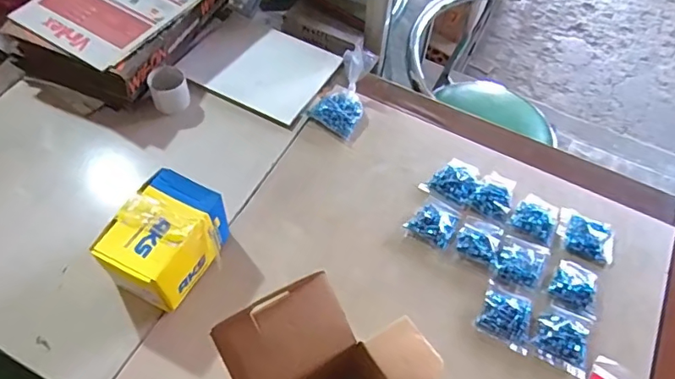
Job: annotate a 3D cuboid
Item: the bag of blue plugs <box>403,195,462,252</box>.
[{"bbox_3d":[0.145,0.048,0.768,0.064,0.014,0.076,26,60,13],"label":"bag of blue plugs"}]

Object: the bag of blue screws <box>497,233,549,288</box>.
[{"bbox_3d":[0.266,0.101,0.739,0.067,0.012,0.075,24,59,12],"label":"bag of blue screws"}]

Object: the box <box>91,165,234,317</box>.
[{"bbox_3d":[-0.227,0.067,0.678,0.107,0.091,0.149,24,59,12],"label":"box"}]

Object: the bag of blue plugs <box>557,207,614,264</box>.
[{"bbox_3d":[0.375,0.069,0.768,0.085,0.014,0.073,22,59,11],"label":"bag of blue plugs"}]

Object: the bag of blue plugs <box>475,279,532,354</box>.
[{"bbox_3d":[0.230,0.171,0.692,0.072,0.014,0.074,25,59,13],"label":"bag of blue plugs"}]

